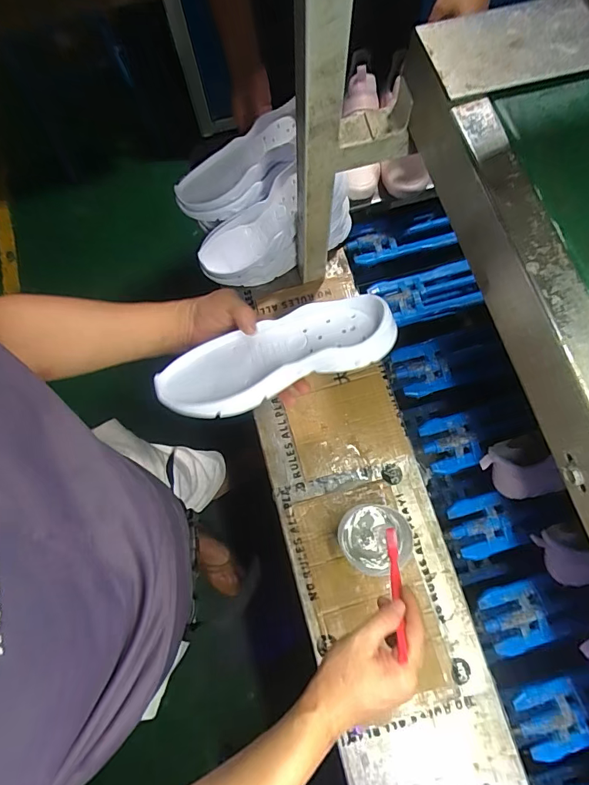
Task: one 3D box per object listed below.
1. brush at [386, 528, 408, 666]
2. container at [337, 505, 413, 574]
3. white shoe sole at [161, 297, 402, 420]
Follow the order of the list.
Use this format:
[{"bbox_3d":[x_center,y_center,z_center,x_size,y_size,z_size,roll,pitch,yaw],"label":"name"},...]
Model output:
[{"bbox_3d":[0.110,0.209,0.454,0.014,0.154,0.017,9,117,4],"label":"brush"},{"bbox_3d":[0.117,0.215,0.621,0.099,0.057,0.093,0,73,1],"label":"container"},{"bbox_3d":[-0.020,-0.043,0.478,0.261,0.037,0.091,-20,74,-2],"label":"white shoe sole"}]

